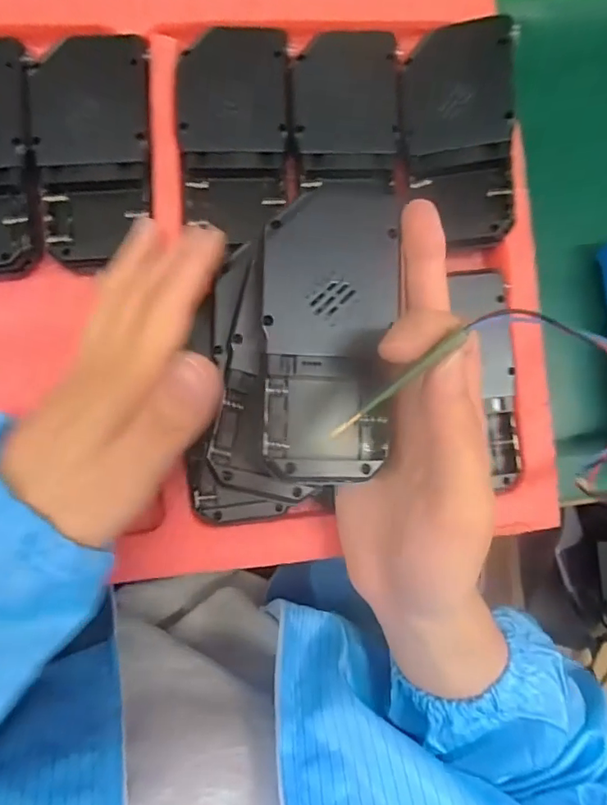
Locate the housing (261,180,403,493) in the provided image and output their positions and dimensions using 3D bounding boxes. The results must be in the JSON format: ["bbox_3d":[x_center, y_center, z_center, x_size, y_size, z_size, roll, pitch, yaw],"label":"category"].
[{"bbox_3d":[0.011,-0.028,0.210,0.054,0.011,0.119,3,94,-6],"label":"housing"}]

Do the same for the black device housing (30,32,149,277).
[{"bbox_3d":[-0.106,-0.126,0.263,0.054,0.011,0.116,-3,86,-6],"label":"black device housing"}]

